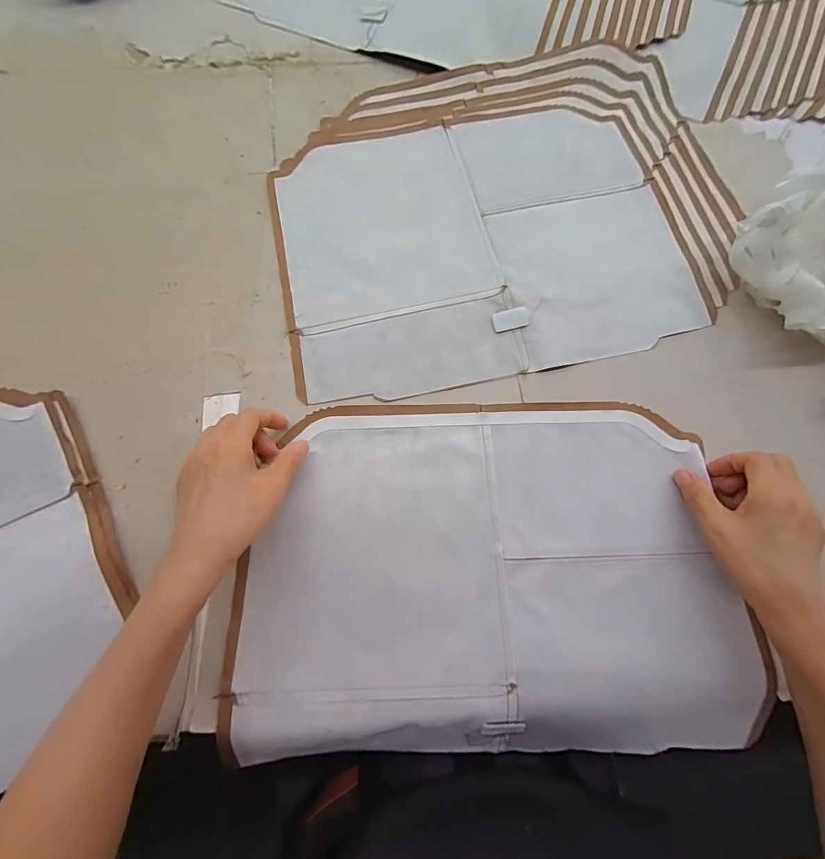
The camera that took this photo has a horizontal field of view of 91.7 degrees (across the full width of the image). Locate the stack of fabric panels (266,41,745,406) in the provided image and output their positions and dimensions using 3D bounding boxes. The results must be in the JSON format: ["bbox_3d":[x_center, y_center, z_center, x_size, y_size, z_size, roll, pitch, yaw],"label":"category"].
[{"bbox_3d":[0.098,-0.248,0.428,0.480,0.023,0.388,-12,74,-4],"label":"stack of fabric panels"}]

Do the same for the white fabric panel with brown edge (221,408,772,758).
[{"bbox_3d":[0.065,0.111,0.338,0.398,0.023,0.272,-1,73,-1],"label":"white fabric panel with brown edge"}]

